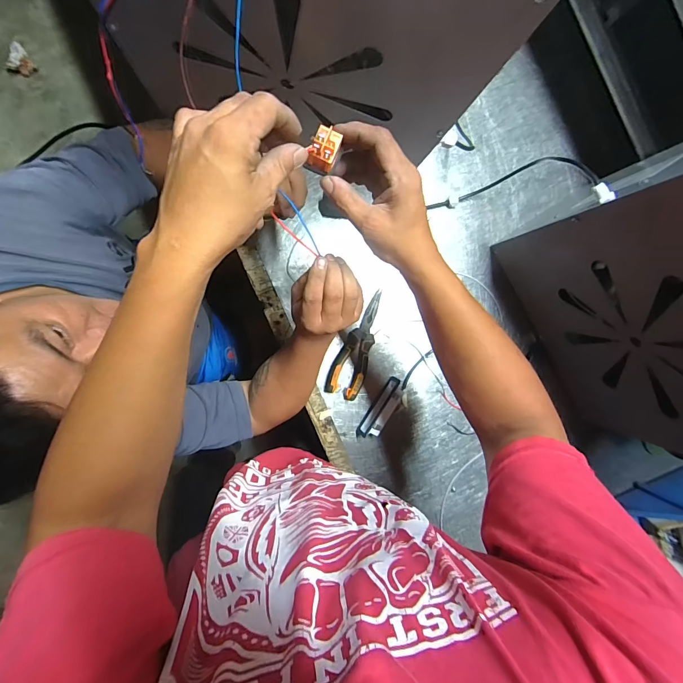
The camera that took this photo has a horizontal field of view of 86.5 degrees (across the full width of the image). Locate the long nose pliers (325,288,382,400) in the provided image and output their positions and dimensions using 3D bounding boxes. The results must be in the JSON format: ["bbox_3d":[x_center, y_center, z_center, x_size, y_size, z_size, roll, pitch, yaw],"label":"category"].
[{"bbox_3d":[0.035,0.007,0.647,0.057,0.025,0.194,25,89,-9],"label":"long nose pliers"}]

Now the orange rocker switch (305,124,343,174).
[{"bbox_3d":[-0.014,-0.171,0.325,0.023,0.023,0.029,21,90,-9],"label":"orange rocker switch"}]

